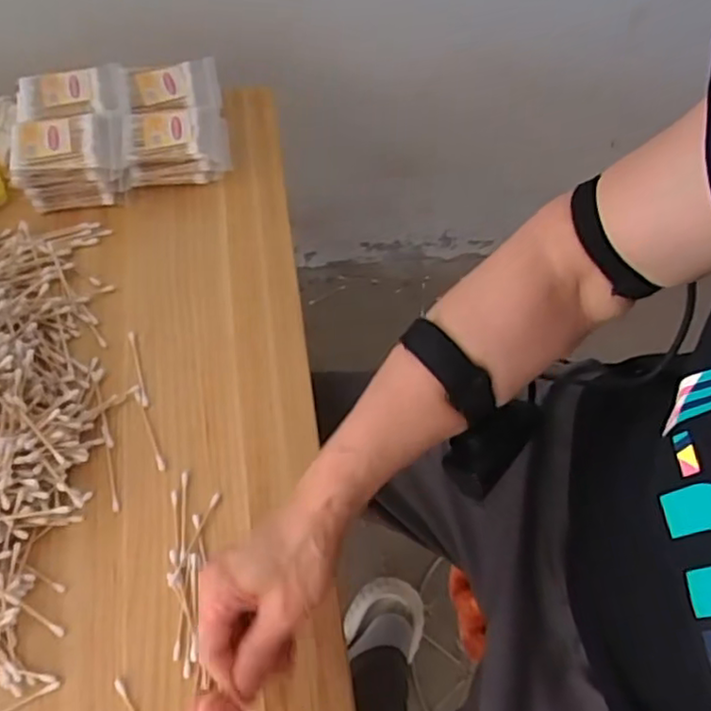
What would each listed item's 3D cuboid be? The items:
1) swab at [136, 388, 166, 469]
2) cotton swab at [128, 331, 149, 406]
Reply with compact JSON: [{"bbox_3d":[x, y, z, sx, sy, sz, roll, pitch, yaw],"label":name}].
[{"bbox_3d":[-0.156,0.055,0.503,0.006,0.006,0.066,-22,65,-11],"label":"swab"},{"bbox_3d":[-0.172,0.009,0.525,0.005,0.004,0.067,-16,64,-8],"label":"cotton swab"}]

